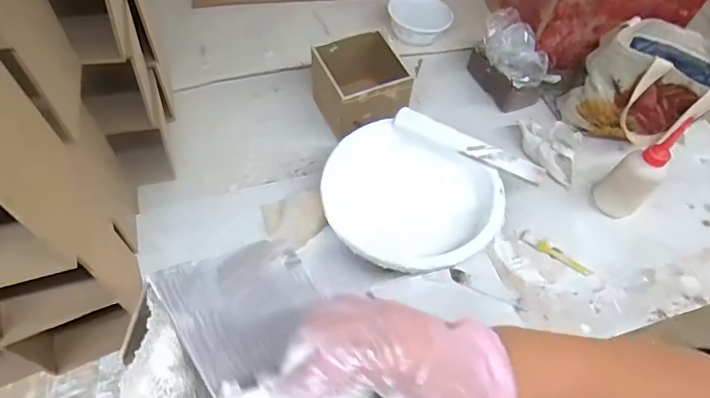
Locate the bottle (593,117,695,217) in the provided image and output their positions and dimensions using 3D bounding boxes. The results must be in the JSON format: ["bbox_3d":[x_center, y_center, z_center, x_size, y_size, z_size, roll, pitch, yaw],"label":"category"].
[{"bbox_3d":[0.377,-0.038,0.641,0.059,0.166,0.049,39,63,21],"label":"bottle"}]

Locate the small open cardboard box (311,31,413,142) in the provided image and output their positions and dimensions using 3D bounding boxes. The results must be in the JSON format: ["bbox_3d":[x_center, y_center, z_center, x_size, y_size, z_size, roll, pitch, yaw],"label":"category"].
[{"bbox_3d":[0.007,-0.157,0.715,0.118,0.102,0.125,-19,59,-14],"label":"small open cardboard box"}]

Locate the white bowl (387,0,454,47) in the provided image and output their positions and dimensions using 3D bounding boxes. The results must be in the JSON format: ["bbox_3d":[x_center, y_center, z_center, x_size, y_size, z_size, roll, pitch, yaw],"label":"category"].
[{"bbox_3d":[0.112,-0.316,0.858,0.108,0.052,0.099,29,60,16],"label":"white bowl"}]

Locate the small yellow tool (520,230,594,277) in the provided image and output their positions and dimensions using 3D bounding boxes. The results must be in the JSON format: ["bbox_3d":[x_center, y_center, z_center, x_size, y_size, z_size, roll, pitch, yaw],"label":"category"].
[{"bbox_3d":[0.273,0.074,0.658,0.099,0.005,0.020,32,61,18],"label":"small yellow tool"}]

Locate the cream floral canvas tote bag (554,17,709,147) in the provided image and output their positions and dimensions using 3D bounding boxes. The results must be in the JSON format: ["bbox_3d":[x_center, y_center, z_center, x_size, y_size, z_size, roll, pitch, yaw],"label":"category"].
[{"bbox_3d":[0.449,-0.171,0.739,0.186,0.150,0.176,-30,62,-20],"label":"cream floral canvas tote bag"}]

